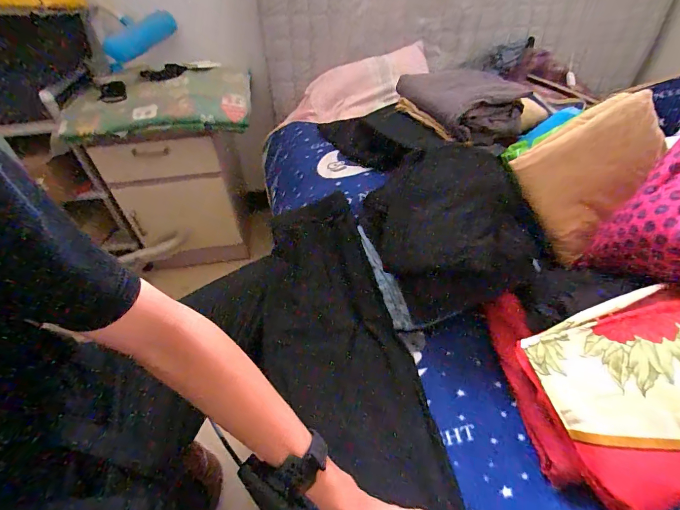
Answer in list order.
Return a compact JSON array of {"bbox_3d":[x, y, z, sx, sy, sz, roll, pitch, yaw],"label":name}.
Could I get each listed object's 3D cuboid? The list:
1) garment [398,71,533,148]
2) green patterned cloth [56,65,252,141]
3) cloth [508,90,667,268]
[{"bbox_3d":[0.293,-0.386,0.844,0.209,0.086,0.303,-15,46,-15],"label":"garment"},{"bbox_3d":[-0.586,-0.518,1.151,0.573,0.122,0.357,-1,44,-1],"label":"green patterned cloth"},{"bbox_3d":[0.491,-0.146,0.651,0.249,0.226,0.038,-31,10,10],"label":"cloth"}]

